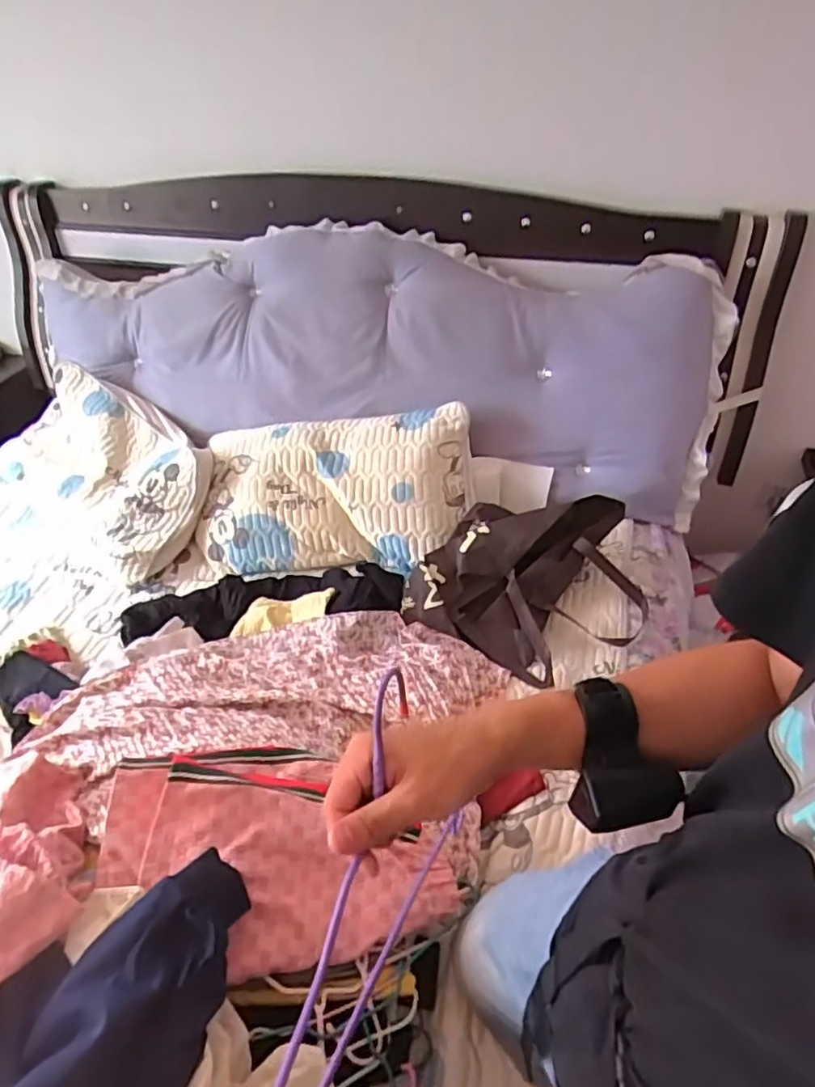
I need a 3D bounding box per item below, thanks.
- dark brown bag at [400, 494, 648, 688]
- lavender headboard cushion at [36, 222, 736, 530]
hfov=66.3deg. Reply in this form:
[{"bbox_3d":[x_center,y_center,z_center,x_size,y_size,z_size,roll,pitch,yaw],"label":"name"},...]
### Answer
[{"bbox_3d":[0.214,0.075,1.180,0.435,0.149,0.318,1,43,9],"label":"dark brown bag"},{"bbox_3d":[-0.195,-0.484,1.529,1.778,0.535,0.174,12,7,15],"label":"lavender headboard cushion"}]

